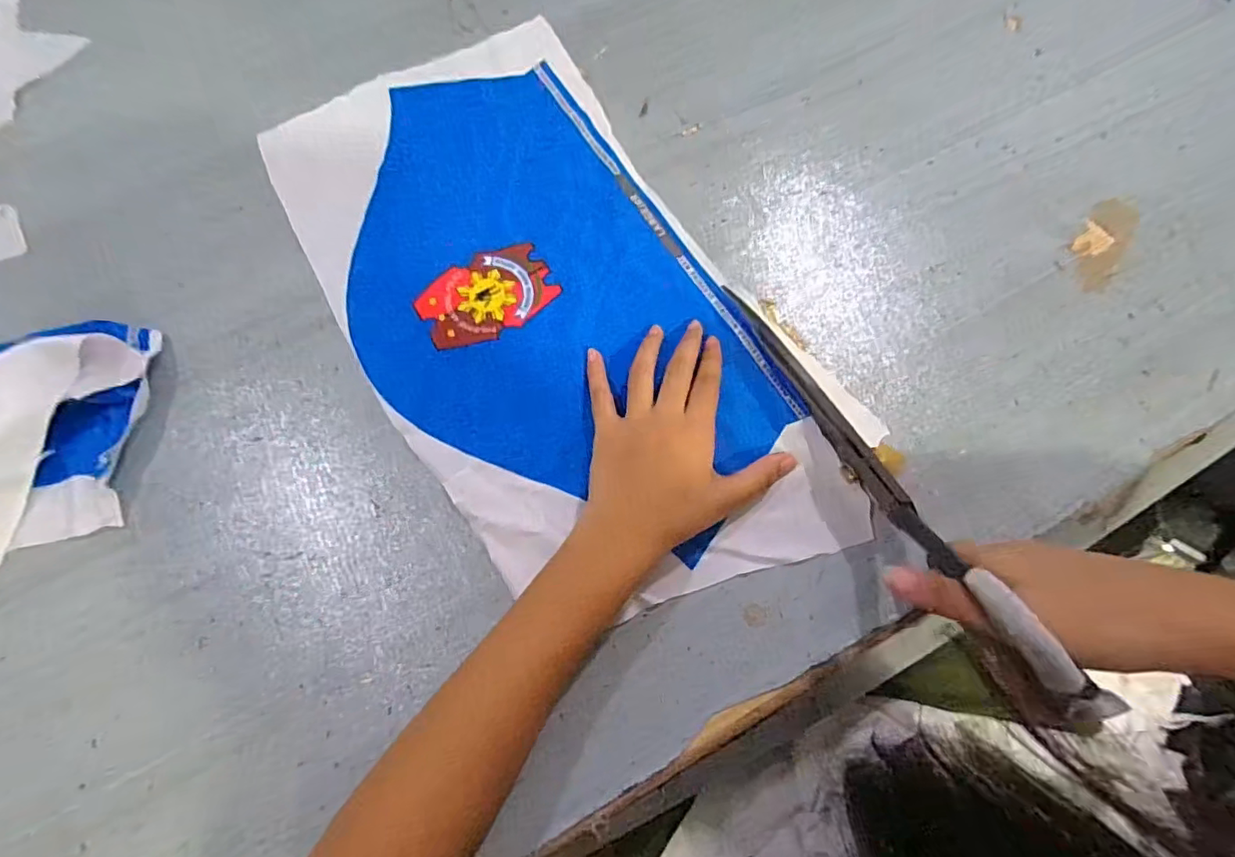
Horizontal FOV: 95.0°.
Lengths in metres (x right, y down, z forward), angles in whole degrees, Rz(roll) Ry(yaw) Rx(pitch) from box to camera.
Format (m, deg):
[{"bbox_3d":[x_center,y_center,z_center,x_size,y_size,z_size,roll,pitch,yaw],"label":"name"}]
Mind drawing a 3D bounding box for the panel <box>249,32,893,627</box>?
[{"bbox_3d":[-0.050,-0.096,0.404,0.256,0.012,0.481,-30,73,-10],"label":"panel"}]

